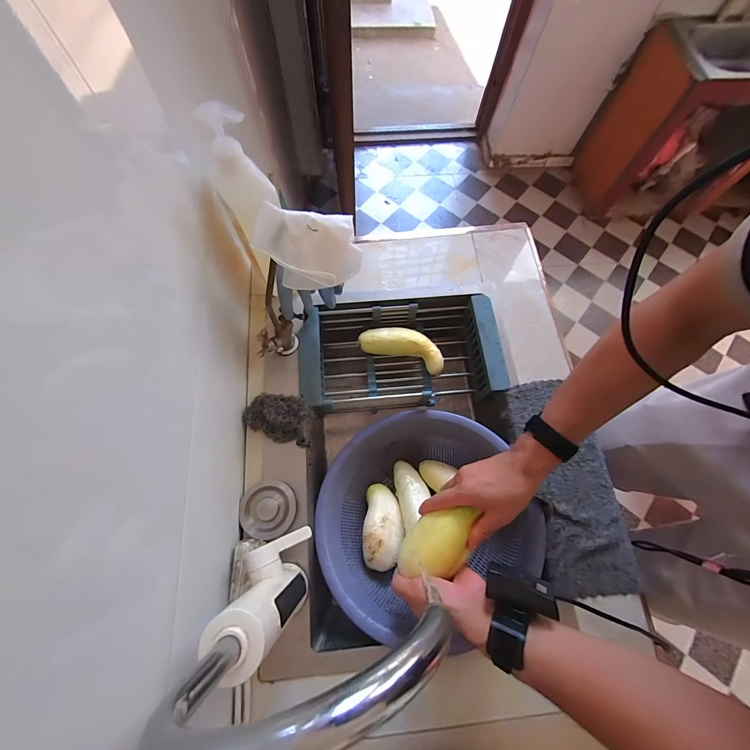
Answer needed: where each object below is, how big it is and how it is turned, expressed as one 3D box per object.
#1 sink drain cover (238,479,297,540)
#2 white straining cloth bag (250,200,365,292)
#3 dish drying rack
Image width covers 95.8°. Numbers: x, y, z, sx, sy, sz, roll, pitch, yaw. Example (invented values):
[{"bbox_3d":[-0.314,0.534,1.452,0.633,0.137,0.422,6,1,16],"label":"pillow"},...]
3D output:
[{"bbox_3d":[-0.162,0.203,0.513,0.078,0.013,0.080,13,63,-19],"label":"sink drain cover"},{"bbox_3d":[-0.085,-0.168,0.446,0.128,0.081,0.074,-12,71,-6],"label":"white straining cloth bag"},{"bbox_3d":[0.049,-0.042,0.662,0.352,0.100,0.199,-4,70,-4],"label":"dish drying rack"}]

